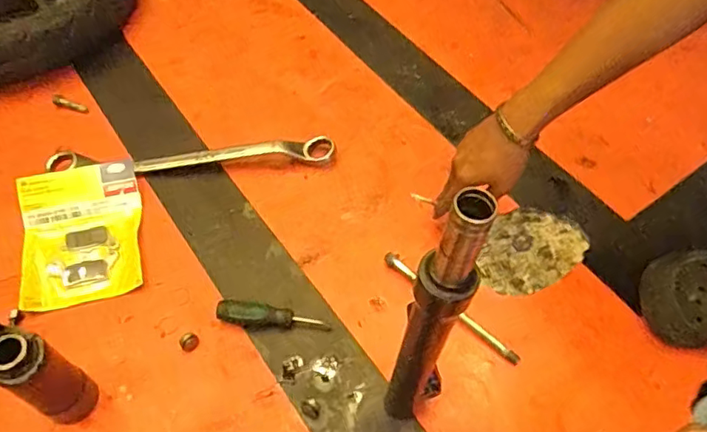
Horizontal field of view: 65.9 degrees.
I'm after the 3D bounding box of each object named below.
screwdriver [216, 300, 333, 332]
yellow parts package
[{"bbox_3d":[-0.095,0.122,0.649,0.132,0.022,0.025,6,56,2],"label":"screwdriver"},{"bbox_3d":[-0.359,0.021,0.717,0.152,0.023,0.196,-14,57,-11],"label":"yellow parts package"}]

